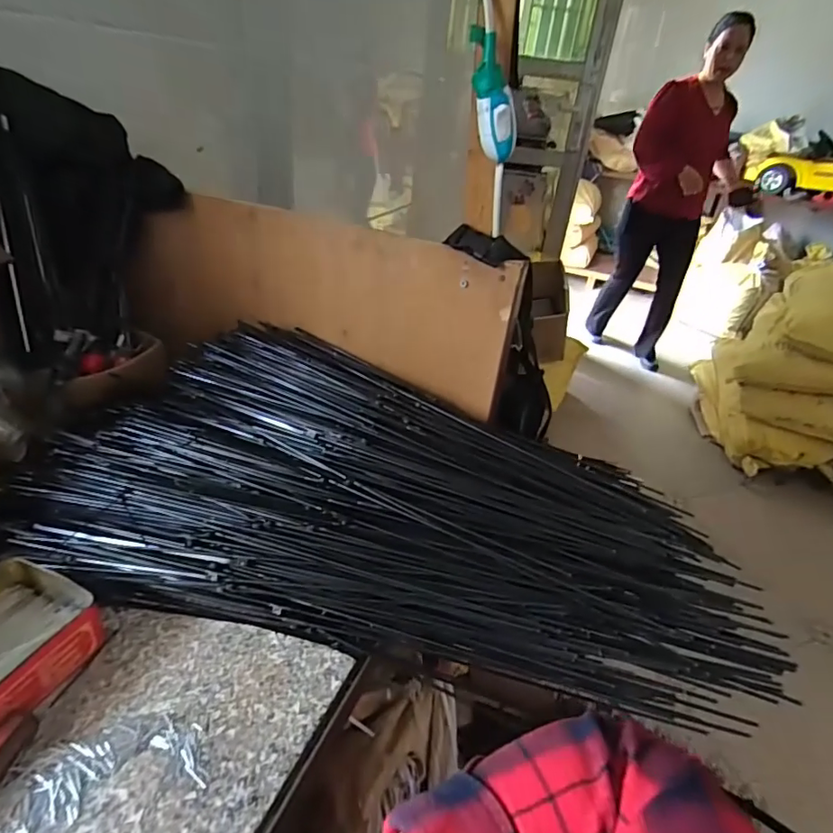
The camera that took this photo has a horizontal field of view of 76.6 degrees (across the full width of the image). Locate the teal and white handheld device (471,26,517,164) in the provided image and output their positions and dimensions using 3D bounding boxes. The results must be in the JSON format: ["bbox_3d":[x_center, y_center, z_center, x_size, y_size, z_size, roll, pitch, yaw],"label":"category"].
[{"bbox_3d":[0.071,-0.293,0.484,0.033,0.108,0.023,0,26,29],"label":"teal and white handheld device"}]

